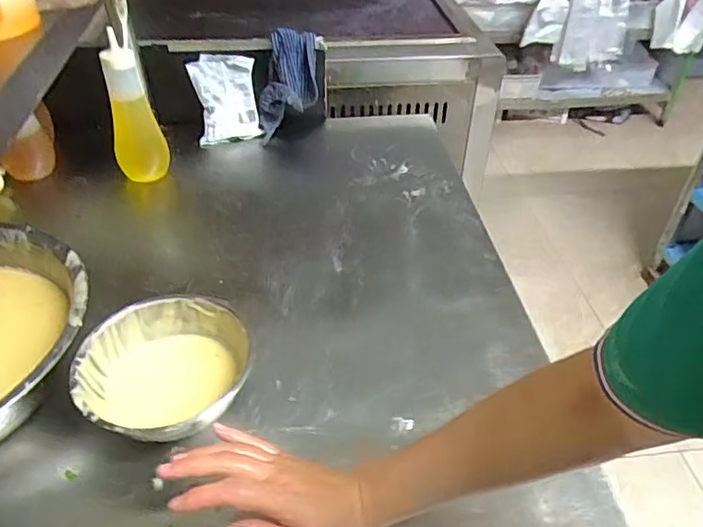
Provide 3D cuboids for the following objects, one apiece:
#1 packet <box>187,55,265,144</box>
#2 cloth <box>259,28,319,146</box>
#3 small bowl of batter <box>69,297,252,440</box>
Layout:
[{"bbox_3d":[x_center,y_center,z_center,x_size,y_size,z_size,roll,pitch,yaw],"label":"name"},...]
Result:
[{"bbox_3d":[-0.219,-0.284,0.976,0.106,0.145,0.026,-7,16,-4],"label":"packet"},{"bbox_3d":[-0.109,-0.300,0.984,0.102,0.186,0.070,-2,42,-6],"label":"cloth"},{"bbox_3d":[-0.183,0.112,0.560,0.156,0.068,0.154,2,41,-2],"label":"small bowl of batter"}]

